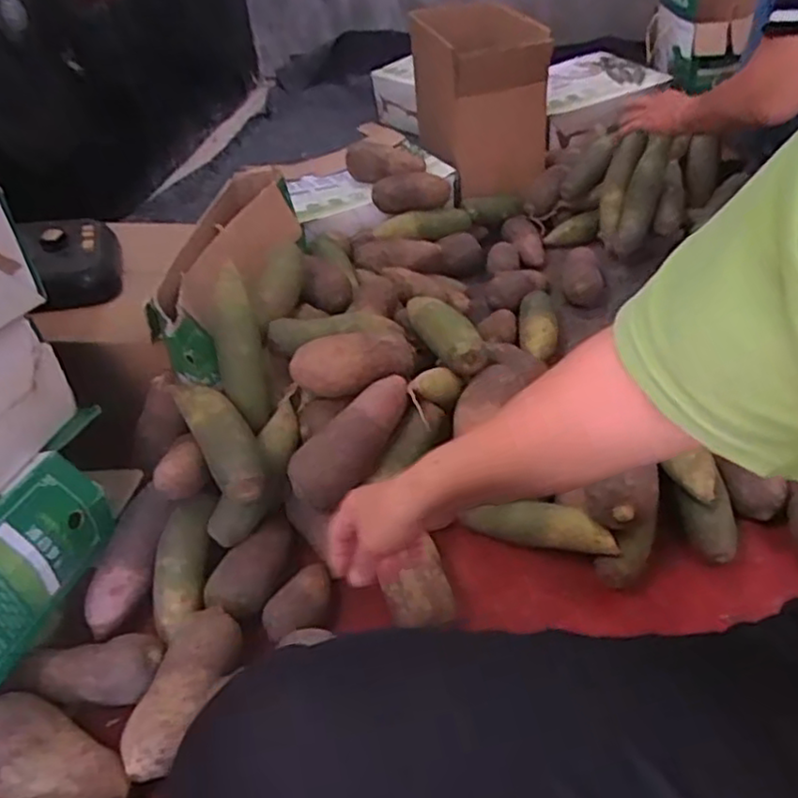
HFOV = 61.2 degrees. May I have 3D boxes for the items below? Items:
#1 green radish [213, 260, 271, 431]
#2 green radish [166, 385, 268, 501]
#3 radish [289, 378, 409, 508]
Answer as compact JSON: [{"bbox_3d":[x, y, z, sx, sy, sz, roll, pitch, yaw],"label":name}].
[{"bbox_3d":[-0.199,-0.068,0.845,0.053,0.212,0.059,-11,-3,-4],"label":"green radish"},{"bbox_3d":[-0.207,0.035,0.779,0.059,0.046,0.192,-24,43,-19],"label":"green radish"},{"bbox_3d":[-0.052,0.041,0.764,0.059,0.061,0.180,33,76,37],"label":"radish"}]

